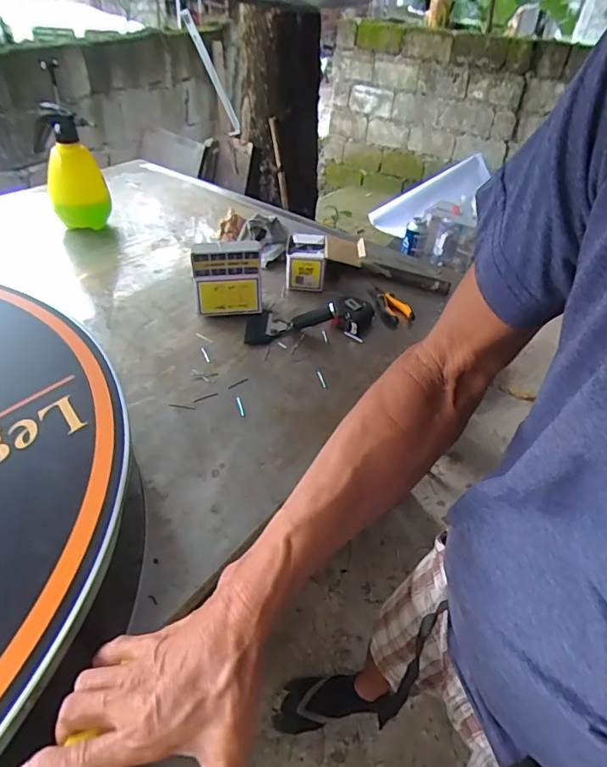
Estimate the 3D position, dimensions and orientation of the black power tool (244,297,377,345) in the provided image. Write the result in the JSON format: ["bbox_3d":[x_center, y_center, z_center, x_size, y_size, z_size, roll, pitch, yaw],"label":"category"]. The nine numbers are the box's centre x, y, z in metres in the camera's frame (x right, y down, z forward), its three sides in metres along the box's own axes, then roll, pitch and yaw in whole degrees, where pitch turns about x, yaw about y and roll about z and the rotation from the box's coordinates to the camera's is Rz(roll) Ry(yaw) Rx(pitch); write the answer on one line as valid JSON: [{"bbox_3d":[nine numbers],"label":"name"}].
[{"bbox_3d":[0.014,-0.129,0.985,0.259,0.053,0.108,-3,41,-9],"label":"black power tool"}]

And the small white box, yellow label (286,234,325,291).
[{"bbox_3d":[0.003,-0.271,1.134,0.085,0.082,0.126,2,41,-4],"label":"small white box, yellow label"}]

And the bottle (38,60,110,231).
[{"bbox_3d":[-0.533,-0.523,1.166,0.129,0.353,0.106,-12,44,-19],"label":"bottle"}]

